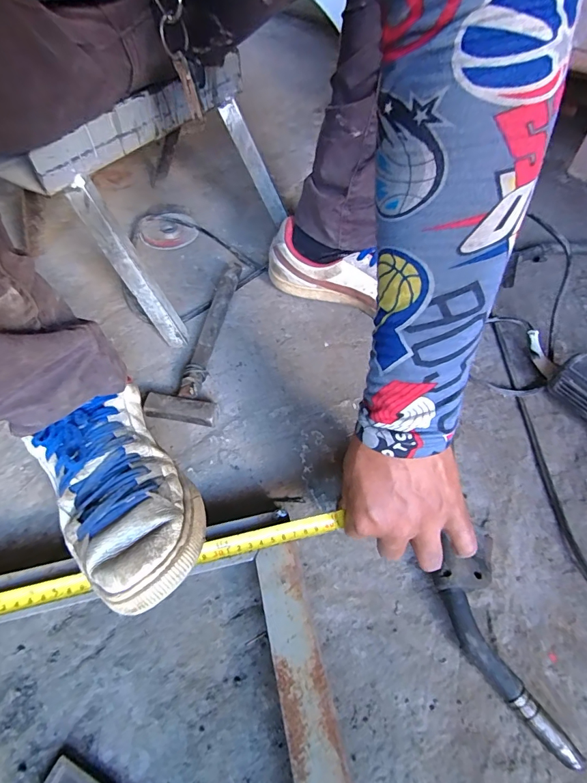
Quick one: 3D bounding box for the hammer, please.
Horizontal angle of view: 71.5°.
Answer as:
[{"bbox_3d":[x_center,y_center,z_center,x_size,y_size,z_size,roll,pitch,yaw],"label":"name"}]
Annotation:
[{"bbox_3d":[-0.119,-0.073,0.531,0.074,0.025,0.260,3,56,2],"label":"hammer"}]

